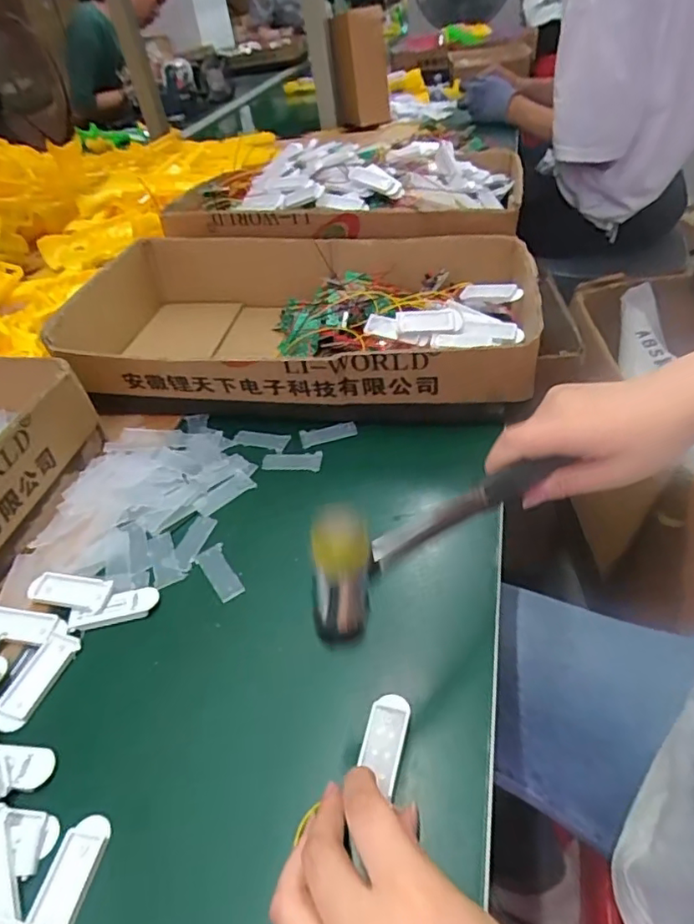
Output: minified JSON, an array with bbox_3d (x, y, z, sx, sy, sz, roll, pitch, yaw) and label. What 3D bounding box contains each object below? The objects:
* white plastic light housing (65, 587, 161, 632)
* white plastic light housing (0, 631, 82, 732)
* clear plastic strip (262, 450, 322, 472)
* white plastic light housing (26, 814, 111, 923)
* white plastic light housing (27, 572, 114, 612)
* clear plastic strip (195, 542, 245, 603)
[{"bbox_3d":[-0.152,0.093,0.365,0.056,0.004,0.021,-13,41,-4],"label":"white plastic light housing"},{"bbox_3d":[-0.184,0.129,0.335,0.024,0.004,0.057,6,44,17],"label":"white plastic light housing"},{"bbox_3d":[-0.045,-0.001,0.462,0.048,0.004,0.019,-5,42,5],"label":"clear plastic strip"},{"bbox_3d":[-0.127,0.192,0.254,0.020,0.005,0.057,0,42,11],"label":"white plastic light housing"},{"bbox_3d":[-0.182,0.084,0.371,0.053,0.007,0.021,3,43,14],"label":"white plastic light housing"},{"bbox_3d":[-0.086,0.074,0.382,0.019,0.006,0.047,-26,44,-18],"label":"clear plastic strip"}]

